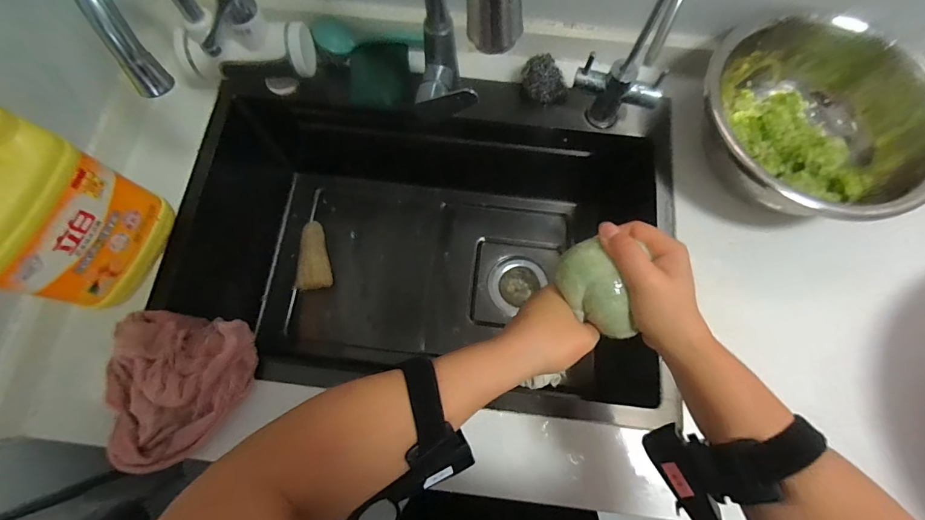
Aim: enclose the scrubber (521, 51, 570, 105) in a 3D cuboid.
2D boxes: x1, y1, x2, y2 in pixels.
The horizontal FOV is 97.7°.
[{"bbox_3d":[0.113,-0.250,0.558,0.061,0.039,0.055,-13,74,-5],"label":"scrubber"}]

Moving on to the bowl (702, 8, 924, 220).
[{"bbox_3d":[0.417,-0.157,0.497,0.271,0.099,0.251,0,74,-1],"label":"bowl"}]

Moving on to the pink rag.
[{"bbox_3d":[-0.307,0.136,0.421,0.114,0.069,0.168,22,75,5],"label":"pink rag"}]

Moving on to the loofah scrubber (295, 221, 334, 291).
[{"bbox_3d":[-0.255,-0.009,0.700,0.045,0.045,0.132,-5,74,-3],"label":"loofah scrubber"}]

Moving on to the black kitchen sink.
[{"bbox_3d":[-0.040,-0.008,0.627,0.631,0.256,0.406,3,74,0],"label":"black kitchen sink"}]

